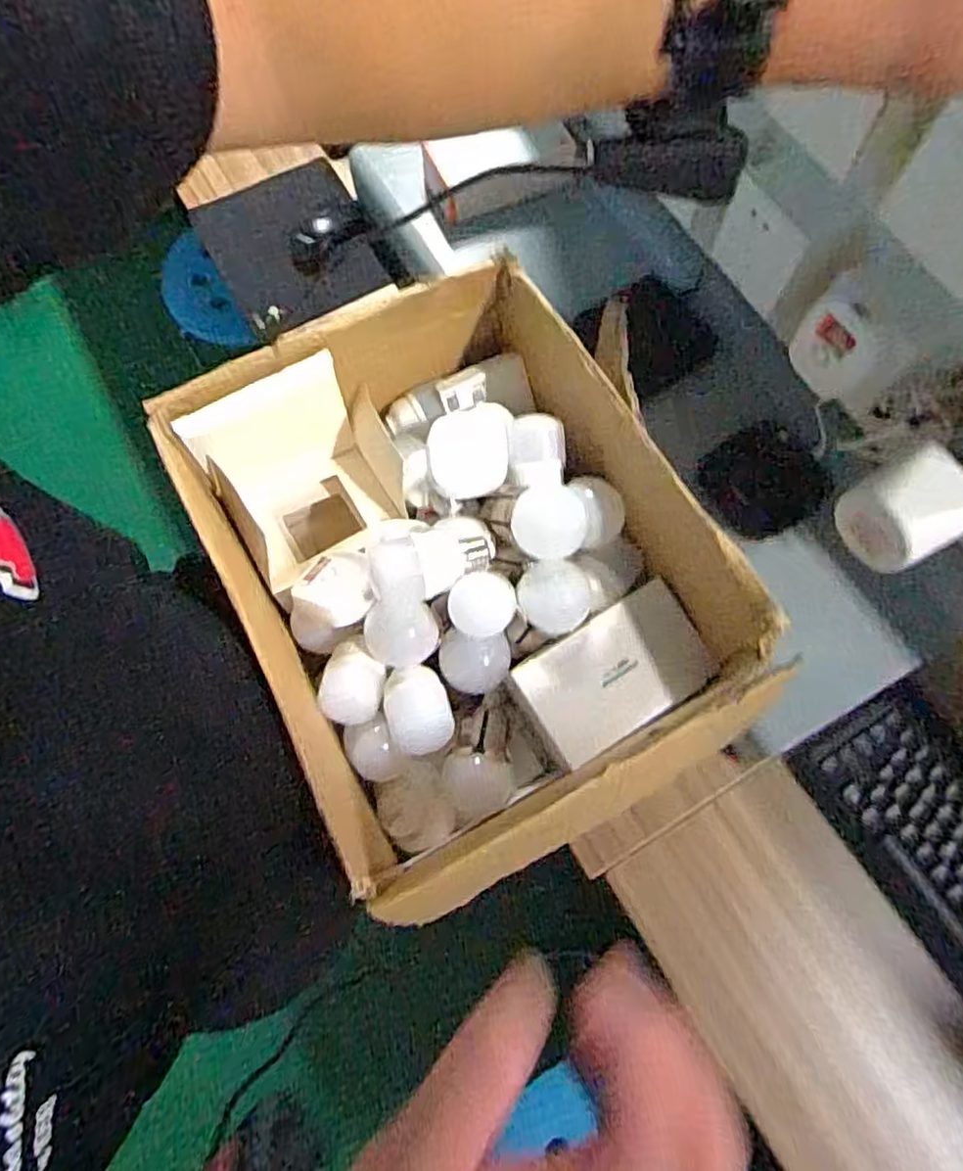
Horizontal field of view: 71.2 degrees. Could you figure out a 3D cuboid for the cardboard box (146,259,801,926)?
[{"bbox_3d":[-0.020,-0.020,0.539,0.308,0.182,0.401,-27,77,-9],"label":"cardboard box"}]

